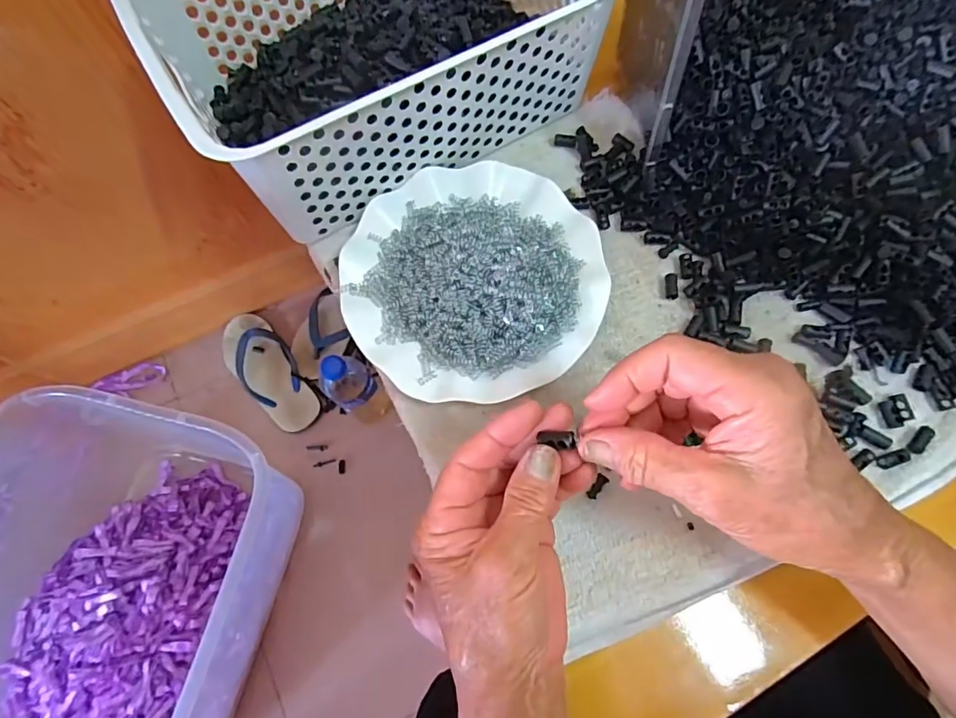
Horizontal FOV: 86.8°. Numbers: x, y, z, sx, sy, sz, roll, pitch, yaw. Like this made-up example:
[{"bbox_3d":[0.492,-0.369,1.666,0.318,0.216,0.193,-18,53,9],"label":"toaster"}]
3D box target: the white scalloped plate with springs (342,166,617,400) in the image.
[{"bbox_3d":[-0.002,-0.064,0.349,0.176,0.045,0.179,0,70,-1],"label":"white scalloped plate with springs"}]

